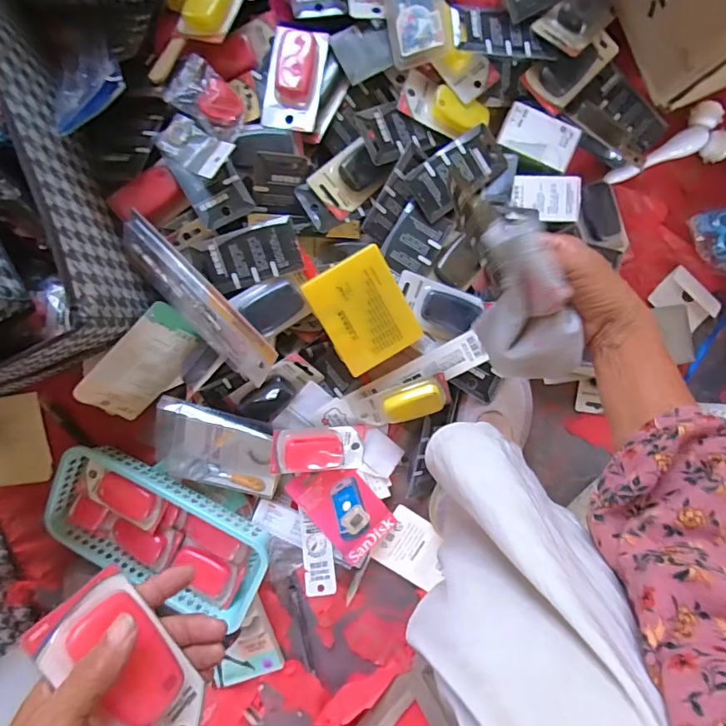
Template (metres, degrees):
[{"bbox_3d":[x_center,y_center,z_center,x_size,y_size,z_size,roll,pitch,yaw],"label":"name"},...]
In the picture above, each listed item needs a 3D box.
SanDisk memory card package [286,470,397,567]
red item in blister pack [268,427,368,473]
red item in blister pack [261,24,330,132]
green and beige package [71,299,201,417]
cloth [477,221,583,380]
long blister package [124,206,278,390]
[{"bbox_3d":[-0.022,0.172,0.554,0.078,0.009,0.123,-40,97,-14],"label":"SanDisk memory card package"},{"bbox_3d":[-0.050,0.101,0.532,0.108,0.020,0.054,2,96,-26],"label":"red item in blister pack"},{"bbox_3d":[-0.073,-0.305,0.491,0.057,0.016,0.110,9,95,-3],"label":"red item in blister pack"},{"bbox_3d":[-0.254,0.004,0.531,0.159,0.010,0.080,-42,136,15],"label":"green and beige package"},{"bbox_3d":[0.128,-0.044,0.362,0.070,0.030,0.141,-21,122,0],"label":"cloth"},{"bbox_3d":[-0.174,-0.062,0.481,0.204,0.011,0.070,45,134,2],"label":"long blister package"}]

